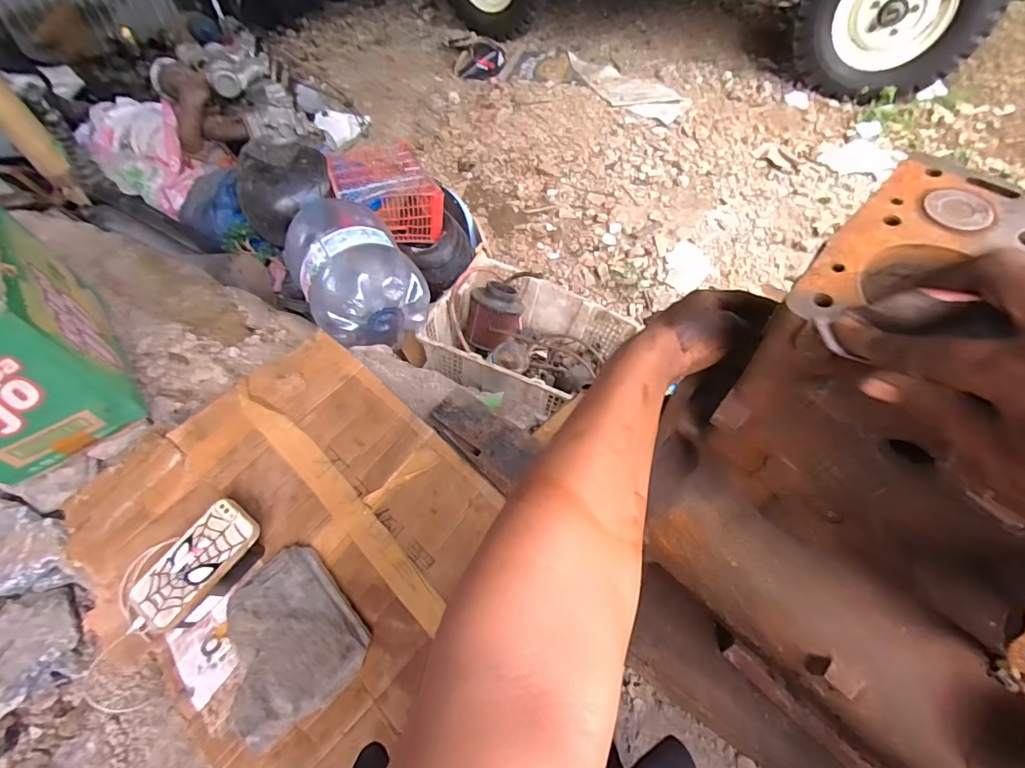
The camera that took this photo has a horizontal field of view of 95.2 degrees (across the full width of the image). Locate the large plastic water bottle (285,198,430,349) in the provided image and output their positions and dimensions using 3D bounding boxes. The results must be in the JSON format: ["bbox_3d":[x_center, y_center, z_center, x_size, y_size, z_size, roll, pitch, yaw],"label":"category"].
[{"bbox_3d":[-0.378,-0.264,1.095,0.242,0.219,0.375,-31,60,-16],"label":"large plastic water bottle"}]

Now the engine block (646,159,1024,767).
[{"bbox_3d":[0.342,0.118,0.345,0.214,0.346,0.434,-40,63,-20],"label":"engine block"}]

